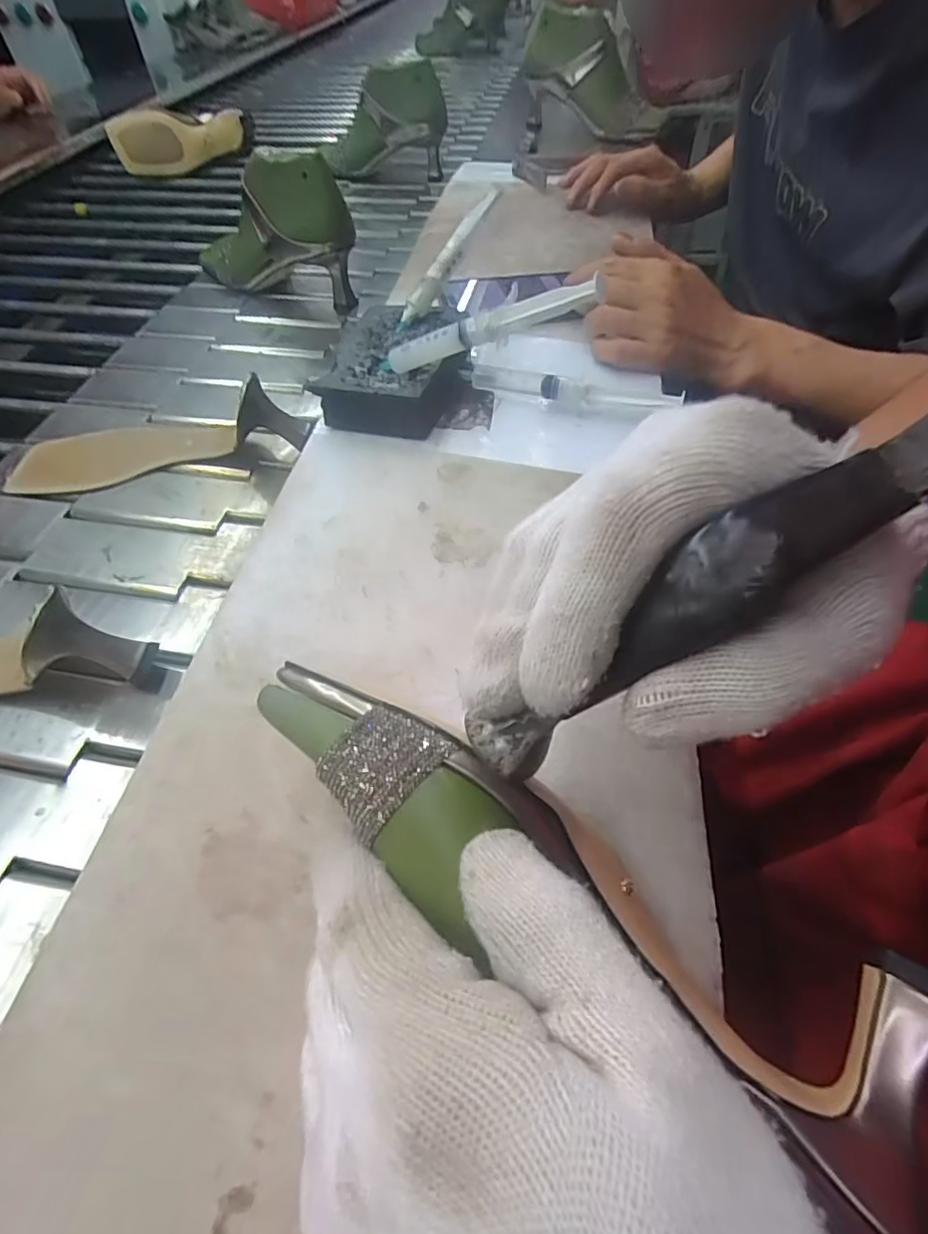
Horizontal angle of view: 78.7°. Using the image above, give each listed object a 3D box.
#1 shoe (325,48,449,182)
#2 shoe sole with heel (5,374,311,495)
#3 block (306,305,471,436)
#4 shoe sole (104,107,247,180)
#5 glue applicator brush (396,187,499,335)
[{"bbox_3d":[-0.125,-0.749,0.872,0.193,0.154,0.076,6,52,7],"label":"shoe"},{"bbox_3d":[-0.255,-0.160,0.464,0.244,0.058,0.080,-10,53,-6],"label":"shoe sole with heel"},{"bbox_3d":[-0.047,-0.188,0.424,0.091,0.037,0.133,10,54,9],"label":"block"},{"bbox_3d":[-0.472,-0.801,0.956,0.216,0.088,0.042,-27,57,-18],"label":"shoe sole"},{"bbox_3d":[-0.012,-0.269,0.427,0.014,0.015,0.121,39,96,27],"label":"glue applicator brush"}]

